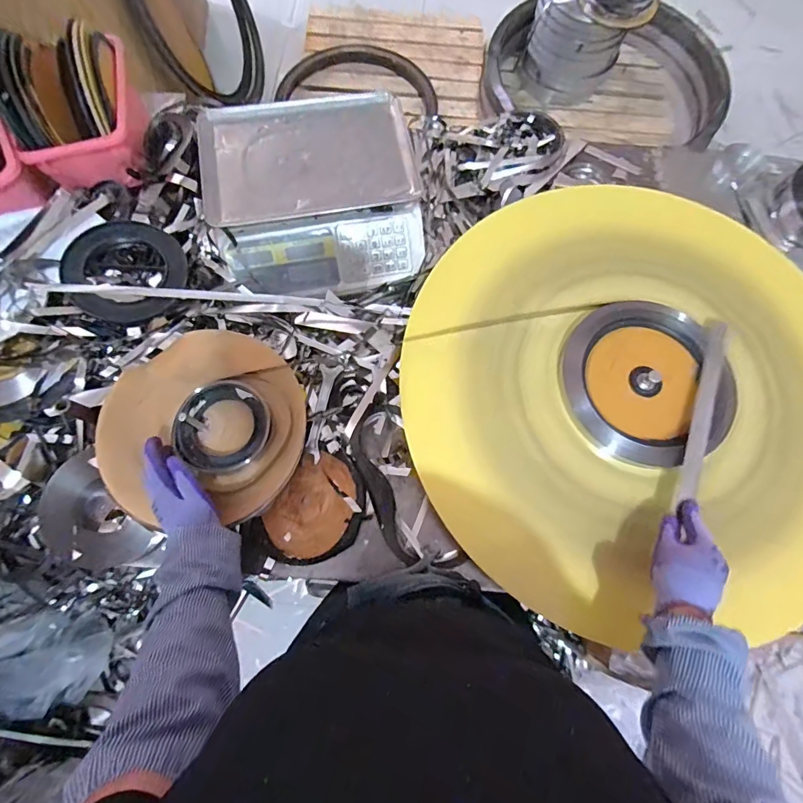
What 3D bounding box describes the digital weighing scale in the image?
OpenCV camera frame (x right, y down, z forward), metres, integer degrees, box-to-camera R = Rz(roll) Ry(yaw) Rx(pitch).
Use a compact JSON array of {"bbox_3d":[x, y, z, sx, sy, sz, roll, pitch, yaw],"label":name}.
[{"bbox_3d":[-0.145,-0.348,0.722,0.346,0.088,0.322,-6,74,-3],"label":"digital weighing scale"}]

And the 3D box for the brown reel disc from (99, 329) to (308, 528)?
[{"bbox_3d":[-0.286,0.032,0.627,0.282,0.043,0.269,0,74,-1],"label":"brown reel disc"}]

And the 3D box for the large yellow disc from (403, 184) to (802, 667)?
[{"bbox_3d":[0.359,-0.033,0.660,0.689,0.042,0.709,0,74,-1],"label":"large yellow disc"}]

